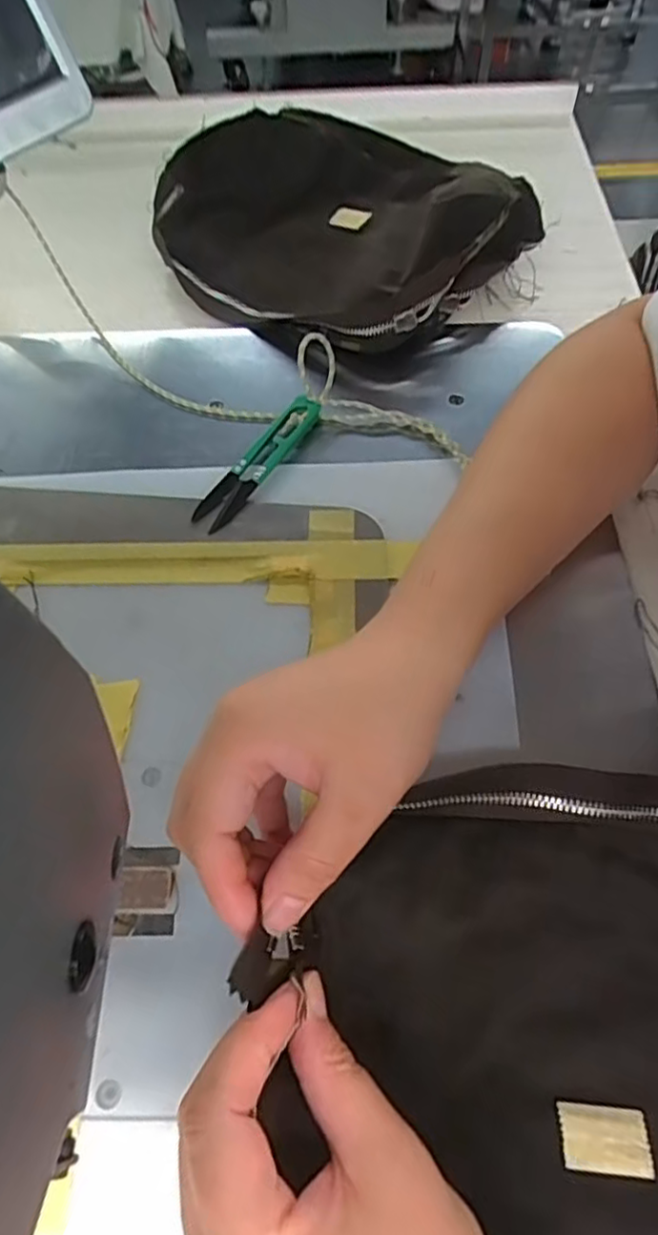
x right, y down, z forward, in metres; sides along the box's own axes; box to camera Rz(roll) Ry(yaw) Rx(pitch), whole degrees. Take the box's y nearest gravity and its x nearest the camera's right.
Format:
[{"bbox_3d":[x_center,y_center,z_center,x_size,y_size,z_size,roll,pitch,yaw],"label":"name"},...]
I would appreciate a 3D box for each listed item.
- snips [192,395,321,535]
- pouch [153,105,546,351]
[{"bbox_3d":[-0.042,-0.091,0.370,0.023,0.012,0.100,30,68,18],"label":"snips"},{"bbox_3d":[0.002,-0.287,0.457,0.206,0.050,0.248,-41,67,-17],"label":"pouch"}]

